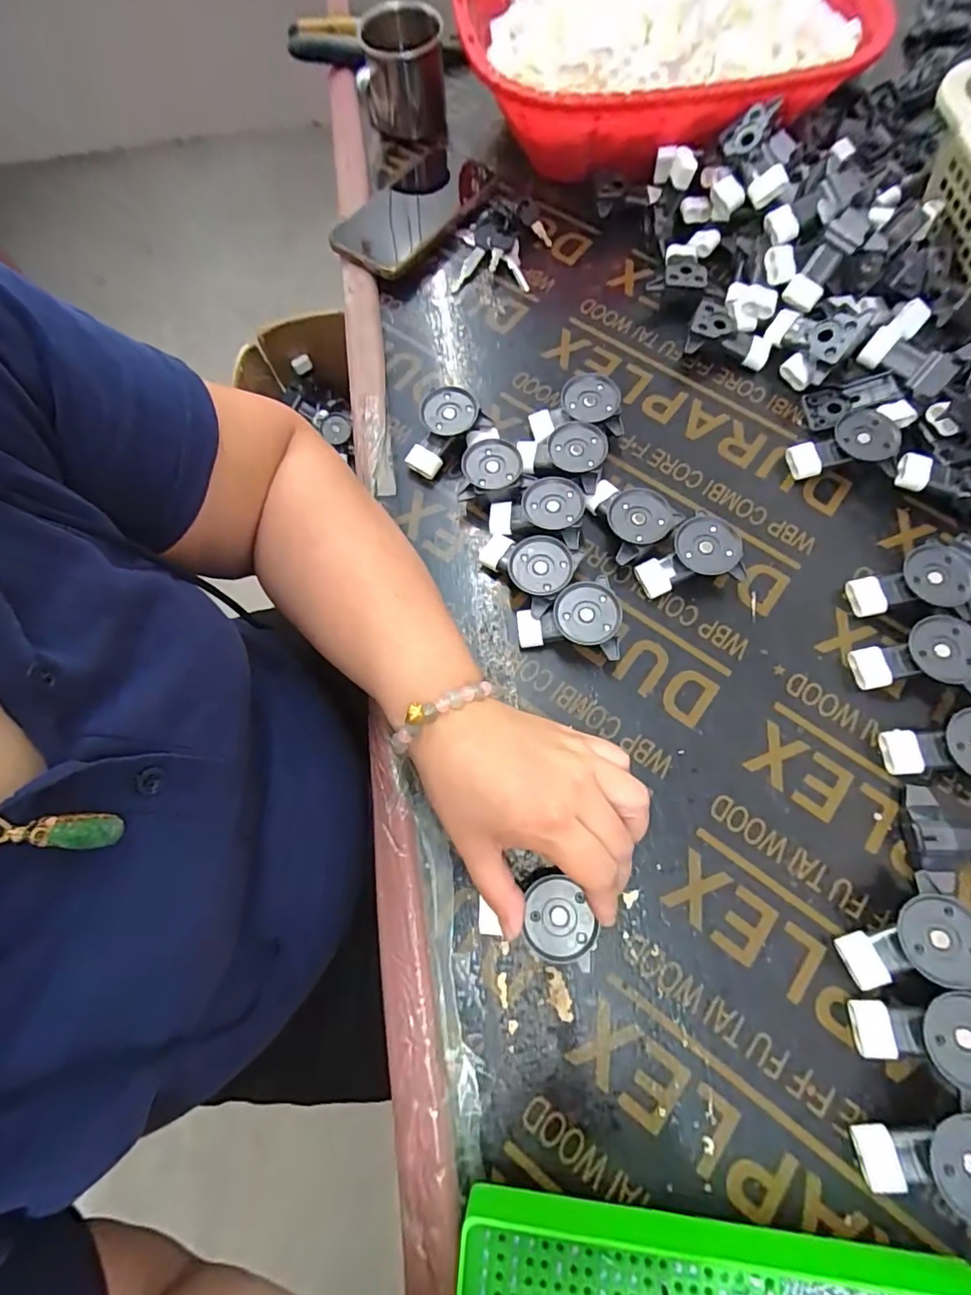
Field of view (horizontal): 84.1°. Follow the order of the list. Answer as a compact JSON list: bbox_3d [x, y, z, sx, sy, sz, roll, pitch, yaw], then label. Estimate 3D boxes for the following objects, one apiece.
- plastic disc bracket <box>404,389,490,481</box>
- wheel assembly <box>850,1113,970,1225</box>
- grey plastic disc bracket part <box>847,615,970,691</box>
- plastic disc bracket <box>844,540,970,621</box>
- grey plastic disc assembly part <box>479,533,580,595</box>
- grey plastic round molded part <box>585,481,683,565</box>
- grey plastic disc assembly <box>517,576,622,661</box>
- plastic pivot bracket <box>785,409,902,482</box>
[{"bbox_3d":[-0.036,-0.167,0.416,0.065,0.031,0.040,-40,74,-11],"label":"plastic disc bracket"},{"bbox_3d":[0.226,0.255,0.268,0.067,0.028,0.041,-2,71,2],"label":"wheel assembly"},{"bbox_3d":[0.277,0.006,0.346,0.070,0.013,0.040,-18,69,22],"label":"grey plastic disc bracket part"},{"bbox_3d":[0.288,-0.044,0.366,0.066,0.031,0.046,9,72,6],"label":"plastic disc bracket"},{"bbox_3d":[0.028,-0.056,0.377,0.067,0.027,0.040,18,73,9],"label":"grey plastic disc assembly part"},{"bbox_3d":[0.097,-0.089,0.388,0.061,0.028,0.053,36,76,14],"label":"grey plastic round molded part"},{"bbox_3d":[0.056,-0.019,0.364,0.066,0.030,0.046,5,71,4],"label":"grey plastic disc assembly"},{"bbox_3d":[0.263,-0.149,0.399,0.067,0.031,0.042,5,71,4],"label":"plastic pivot bracket"}]

